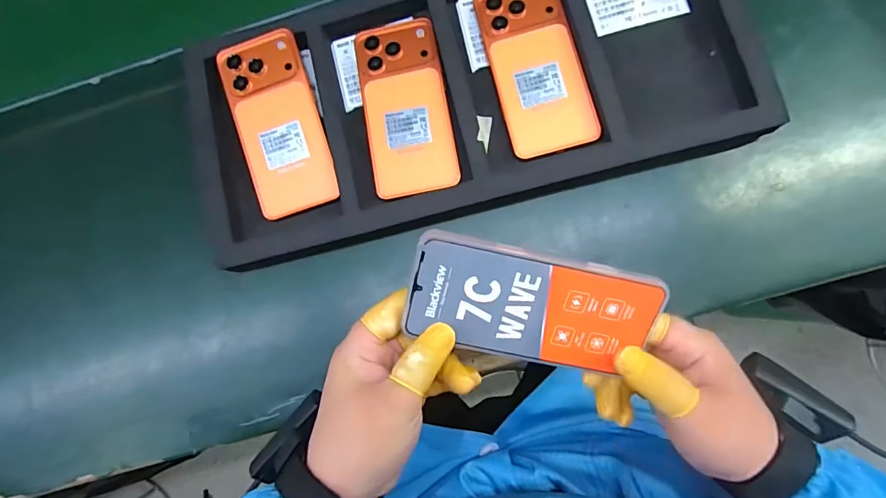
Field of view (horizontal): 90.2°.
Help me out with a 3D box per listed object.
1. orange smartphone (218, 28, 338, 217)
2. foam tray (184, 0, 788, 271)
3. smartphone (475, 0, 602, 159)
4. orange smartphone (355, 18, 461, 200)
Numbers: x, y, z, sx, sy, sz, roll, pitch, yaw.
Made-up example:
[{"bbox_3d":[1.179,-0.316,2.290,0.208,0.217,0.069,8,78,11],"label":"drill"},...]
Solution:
[{"bbox_3d":[-0.148,-0.114,0.397,0.073,0.014,0.163,-18,79,4],"label":"orange smartphone"},{"bbox_3d":[0.015,-0.145,0.387,0.483,0.025,0.225,-14,83,3],"label":"foam tray"},{"bbox_3d":[0.081,-0.163,0.388,0.074,0.009,0.161,-14,79,5],"label":"smartphone"},{"bbox_3d":[-0.033,-0.129,0.398,0.075,0.008,0.161,-10,80,5],"label":"orange smartphone"}]

